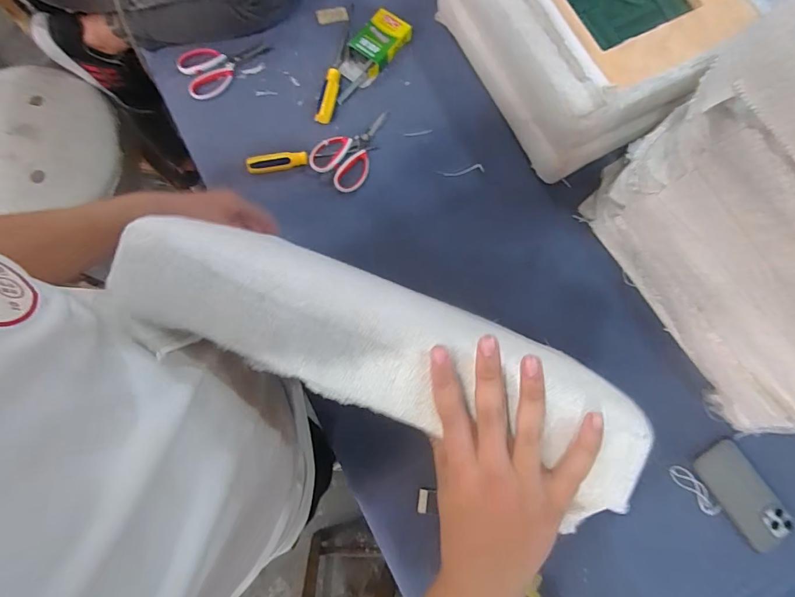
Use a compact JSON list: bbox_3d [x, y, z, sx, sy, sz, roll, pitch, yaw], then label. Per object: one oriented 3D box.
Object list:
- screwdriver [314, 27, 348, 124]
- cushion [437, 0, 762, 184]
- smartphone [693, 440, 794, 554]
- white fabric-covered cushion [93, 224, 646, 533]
[{"bbox_3d":[-0.130,-0.461,0.841,0.037,0.031,0.232,9,77,2],"label":"screwdriver"},{"bbox_3d":[0.359,-0.518,0.771,0.410,0.165,0.456,-26,78,-5],"label":"cushion"},{"bbox_3d":[0.557,0.317,0.669,0.084,0.009,0.163,-32,79,-7],"label":"smartphone"},{"bbox_3d":[-0.025,0.043,0.335,0.422,0.056,0.109,19,78,6],"label":"white fabric-covered cushion"}]

